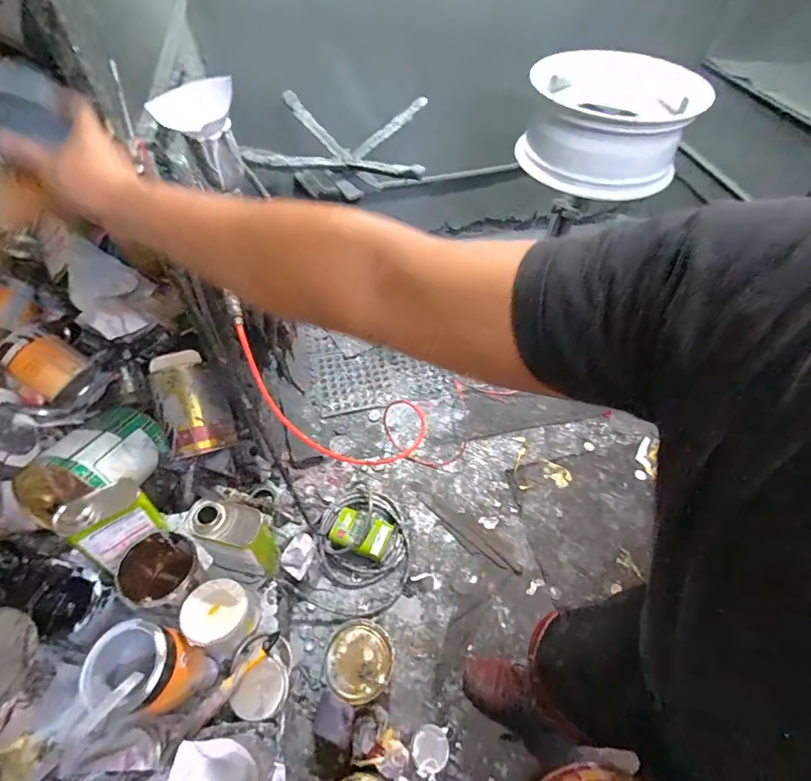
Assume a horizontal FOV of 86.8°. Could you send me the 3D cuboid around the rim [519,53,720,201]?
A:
[{"bbox_3d":[0.585,-0.768,1.230,0.445,0.258,0.379,24,56,16],"label":"rim"}]

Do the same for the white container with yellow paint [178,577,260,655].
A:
[{"bbox_3d":[-0.294,0.368,0.695,0.087,0.116,0.095,38,61,24],"label":"white container with yellow paint"}]

